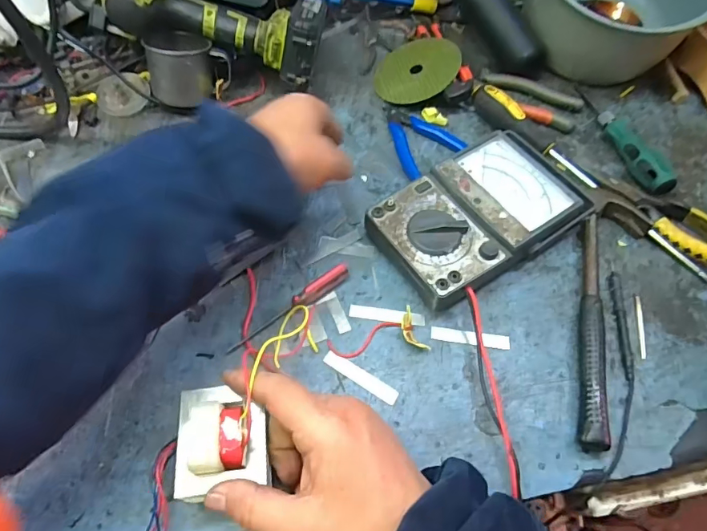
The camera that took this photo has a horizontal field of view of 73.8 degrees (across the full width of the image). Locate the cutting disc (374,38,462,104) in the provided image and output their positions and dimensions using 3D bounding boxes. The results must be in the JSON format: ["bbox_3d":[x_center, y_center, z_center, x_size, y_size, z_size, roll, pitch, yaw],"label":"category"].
[{"bbox_3d":[0.076,-0.233,0.558,0.098,0.007,0.097,7,67,26],"label":"cutting disc"}]

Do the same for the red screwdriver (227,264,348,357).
[{"bbox_3d":[-0.052,0.036,0.403,0.122,0.014,0.013,-36,66,-21],"label":"red screwdriver"}]

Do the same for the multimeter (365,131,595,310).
[{"bbox_3d":[0.111,-0.044,0.435,0.178,0.051,0.112,-30,65,-19],"label":"multimeter"}]

